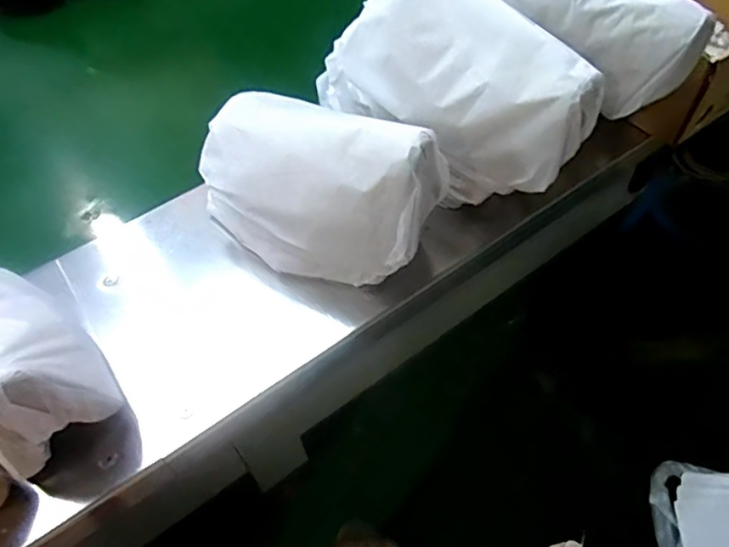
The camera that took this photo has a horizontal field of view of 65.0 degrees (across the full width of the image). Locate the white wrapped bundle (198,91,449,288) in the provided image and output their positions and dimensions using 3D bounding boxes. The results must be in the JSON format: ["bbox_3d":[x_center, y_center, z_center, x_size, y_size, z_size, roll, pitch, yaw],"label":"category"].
[{"bbox_3d":[-0.050,-0.072,0.469,0.218,0.126,0.090,22,58,17],"label":"white wrapped bundle"}]

